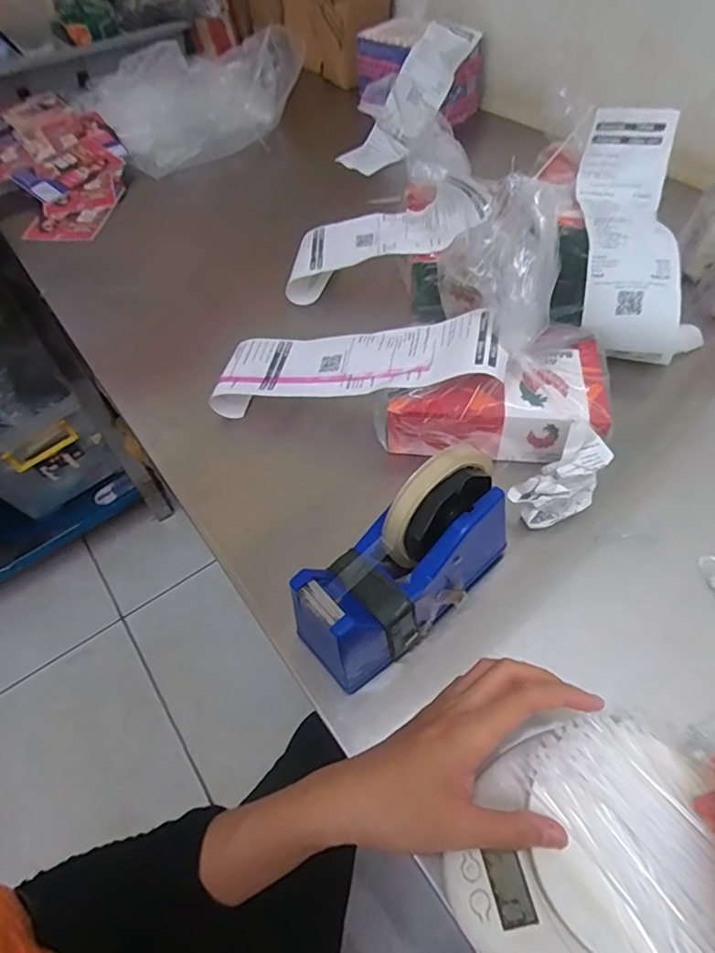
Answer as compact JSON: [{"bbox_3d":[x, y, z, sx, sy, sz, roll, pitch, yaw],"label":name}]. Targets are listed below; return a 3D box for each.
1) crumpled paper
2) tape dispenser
[{"bbox_3d":[0.160,0.004,0.411,0.057,0.082,0.018,28,18,-20],"label":"crumpled paper"},{"bbox_3d":[0.035,0.057,0.347,0.157,0.106,0.052,-33,57,-19],"label":"tape dispenser"}]

